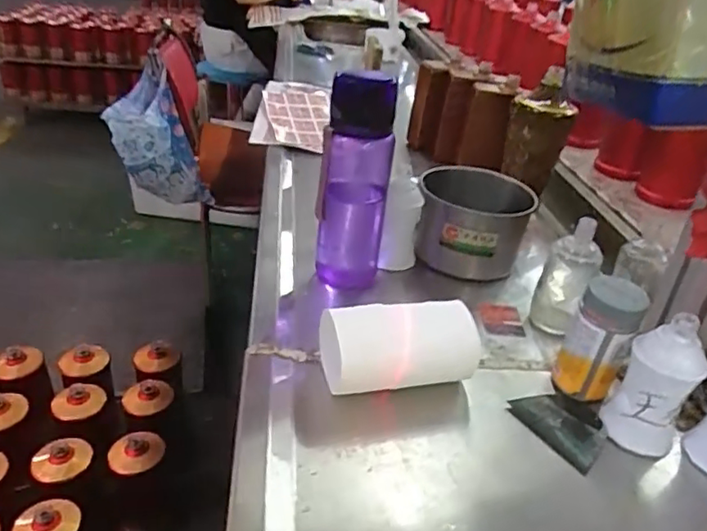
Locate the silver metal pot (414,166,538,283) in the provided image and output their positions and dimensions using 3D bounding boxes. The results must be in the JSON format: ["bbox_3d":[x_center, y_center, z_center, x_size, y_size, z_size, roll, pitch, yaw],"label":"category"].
[{"bbox_3d":[0.147,-0.052,0.738,0.133,0.092,0.123,10,31,7],"label":"silver metal pot"}]

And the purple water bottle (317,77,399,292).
[{"bbox_3d":[0.002,-0.089,0.637,0.074,0.225,0.072,4,30,-3],"label":"purple water bottle"}]

